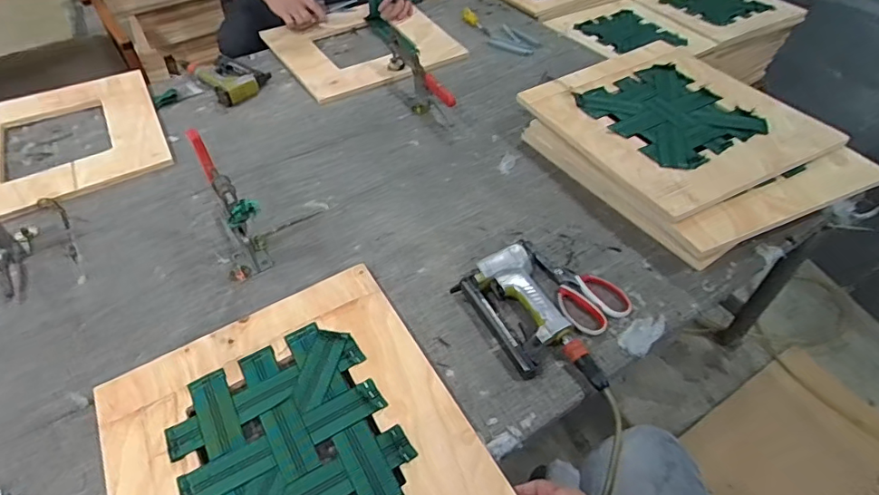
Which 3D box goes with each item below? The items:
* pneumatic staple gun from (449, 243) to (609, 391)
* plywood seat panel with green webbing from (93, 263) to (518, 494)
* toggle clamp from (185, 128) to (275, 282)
[{"bbox_3d":[0.141,0.104,0.728,0.134,0.043,0.251,-26,52,-21],"label":"pneumatic staple gun"},{"bbox_3d":[-0.184,0.240,0.615,0.396,0.012,0.417,-24,51,-20],"label":"plywood seat panel with green webbing"},{"bbox_3d":[-0.309,-0.039,0.750,0.067,0.218,0.149,-23,51,-18],"label":"toggle clamp"}]

